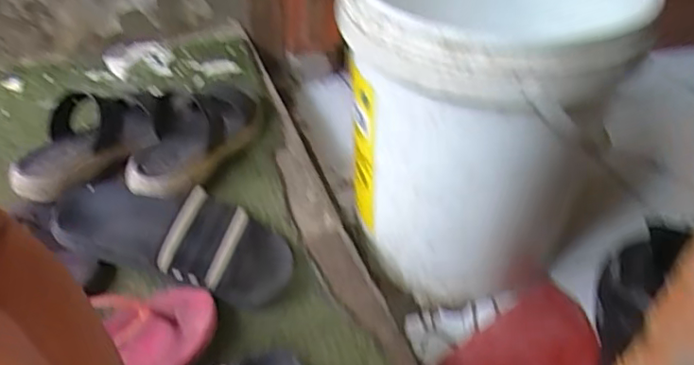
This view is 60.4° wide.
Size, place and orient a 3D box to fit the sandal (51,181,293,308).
[{"bbox_3d":[-0.198,0.053,0.655,0.292,0.062,0.116,16,43,15],"label":"sandal"}]

